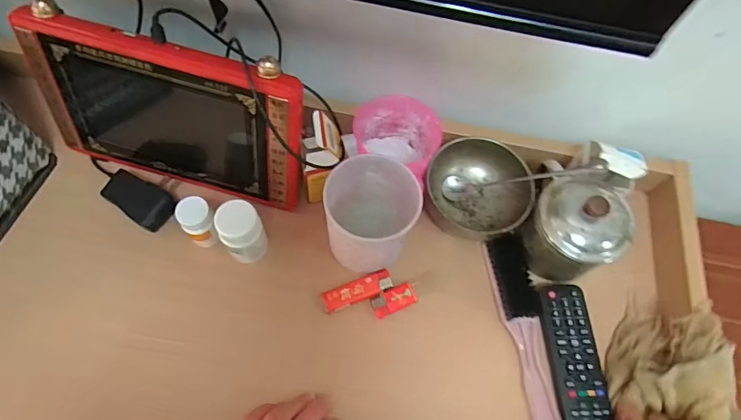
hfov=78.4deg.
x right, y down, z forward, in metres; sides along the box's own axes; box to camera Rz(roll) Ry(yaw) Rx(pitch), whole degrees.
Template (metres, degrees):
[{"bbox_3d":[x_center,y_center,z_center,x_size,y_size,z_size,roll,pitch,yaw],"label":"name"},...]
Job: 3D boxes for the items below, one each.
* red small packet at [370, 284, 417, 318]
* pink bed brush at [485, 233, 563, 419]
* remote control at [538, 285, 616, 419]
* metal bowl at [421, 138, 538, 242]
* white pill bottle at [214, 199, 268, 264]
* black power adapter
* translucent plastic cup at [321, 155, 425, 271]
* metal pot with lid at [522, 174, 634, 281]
[{"bbox_3d":[0.025,0.096,0.486,0.050,0.006,0.023,-21,70,-12],"label":"red small packet"},{"bbox_3d":[0.165,0.132,0.458,0.040,0.032,0.222,-6,66,-7],"label":"pink bed brush"},{"bbox_3d":[0.211,0.172,0.454,0.050,0.015,0.194,-3,67,-5],"label":"remote control"},{"bbox_3d":[0.119,-0.023,0.509,0.112,0.057,0.106,2,65,-3],"label":"metal bowl"},{"bbox_3d":[-0.131,0.022,0.464,0.041,0.071,0.038,2,65,-3],"label":"white pill bottle"},{"bbox_3d":[-0.255,-0.012,0.503,0.071,0.021,0.043,31,69,10],"label":"black power adapter"},{"bbox_3d":[-0.002,0.006,0.467,0.089,0.100,0.085,2,65,-3],"label":"translucent plastic cup"},{"bbox_3d":[0.213,0.016,0.474,0.091,0.096,0.090,2,65,-3],"label":"metal pot with lid"}]

